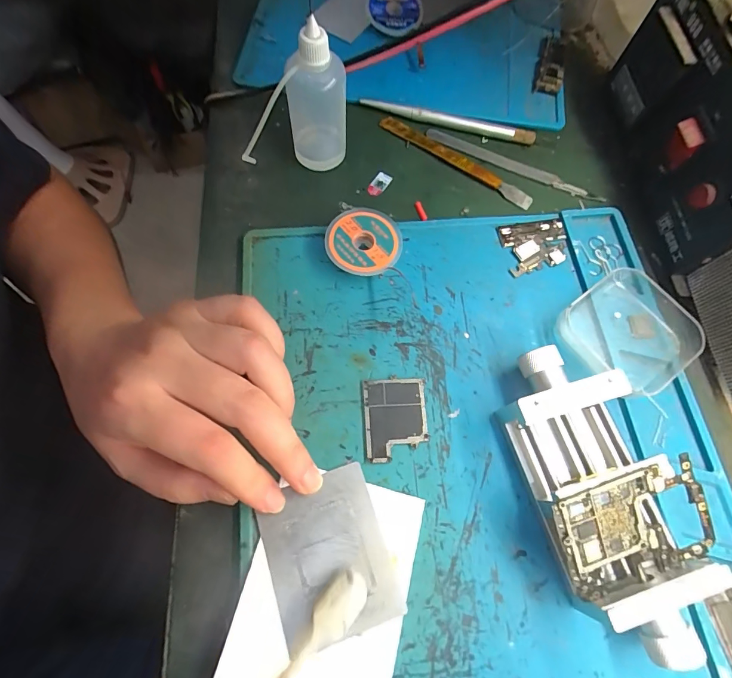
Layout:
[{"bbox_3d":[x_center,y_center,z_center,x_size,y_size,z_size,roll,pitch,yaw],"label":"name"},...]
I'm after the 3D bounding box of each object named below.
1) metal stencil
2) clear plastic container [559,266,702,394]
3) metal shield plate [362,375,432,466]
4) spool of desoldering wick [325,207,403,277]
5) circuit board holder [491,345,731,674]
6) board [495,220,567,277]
[{"bbox_3d":[-0.018,0.102,0.183,0.055,0.004,0.067,-18,70,-8],"label":"metal stencil"},{"bbox_3d":[0.151,-0.007,0.222,0.067,0.018,0.063,-42,75,-15],"label":"clear plastic container"},{"bbox_3d":[0.016,0.042,0.208,0.033,0.004,0.042,-3,69,-3],"label":"metal shield plate"},{"bbox_3d":[-0.001,-0.058,0.238,0.044,0.015,0.043,0,69,-1],"label":"spool of desoldering wick"},{"bbox_3d":[0.109,0.070,0.183,0.066,0.035,0.137,-17,70,-8],"label":"circuit board holder"},{"bbox_3d":[0.108,-0.059,0.248,0.042,0.004,0.035,-8,69,-4],"label":"board"}]

